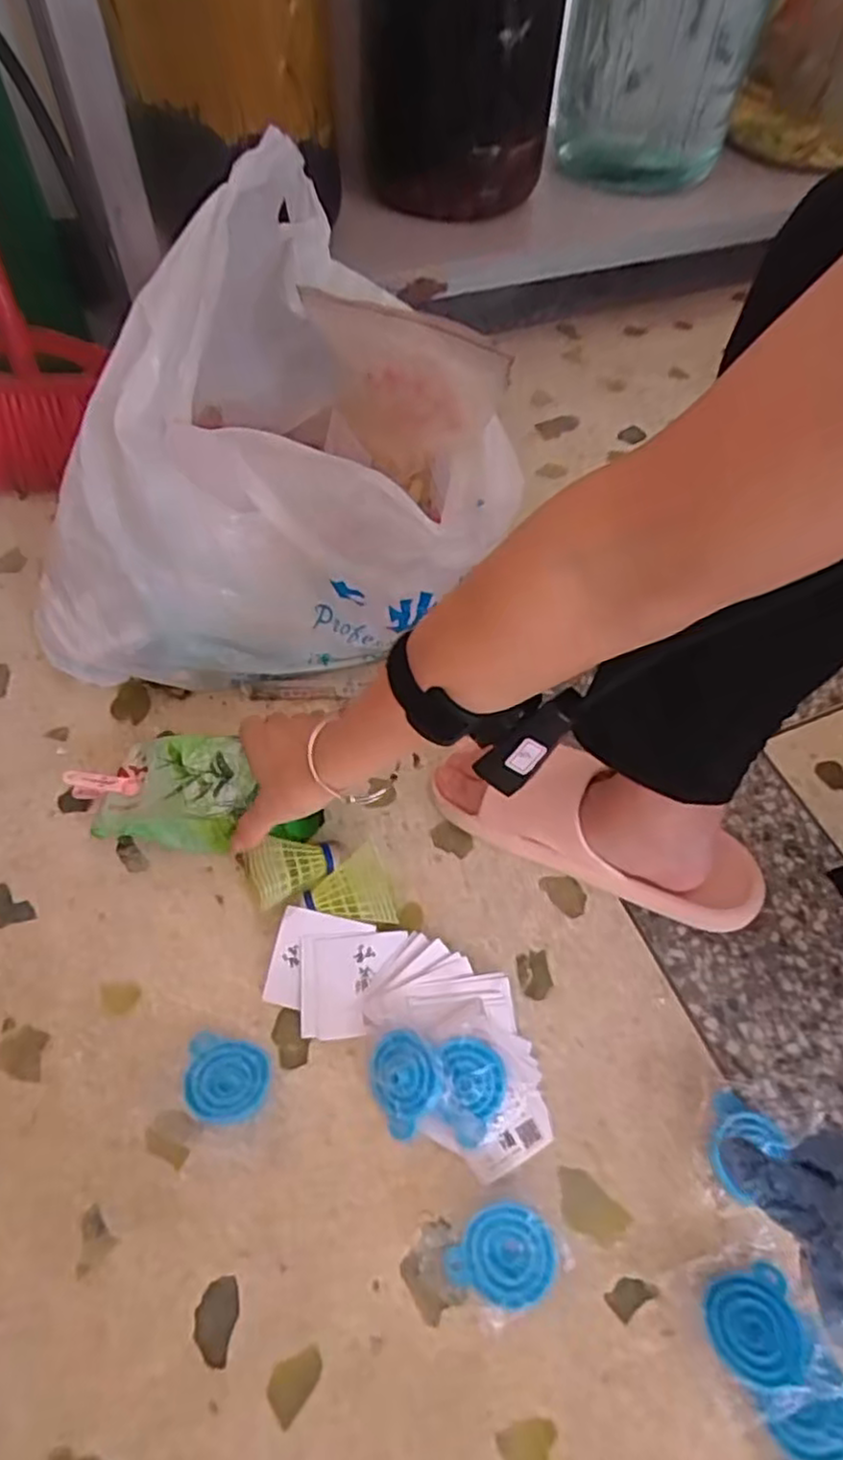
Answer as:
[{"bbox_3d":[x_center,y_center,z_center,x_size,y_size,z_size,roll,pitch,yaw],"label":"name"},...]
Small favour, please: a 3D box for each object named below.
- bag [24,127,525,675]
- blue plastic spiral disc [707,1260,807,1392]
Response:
[{"bbox_3d":[-0.111,-0.270,0.641,0.367,0.297,0.405,6,57,1],"label":"bag"},{"bbox_3d":[0.196,0.349,0.422,0.052,0.006,0.056,-3,32,2],"label":"blue plastic spiral disc"}]

